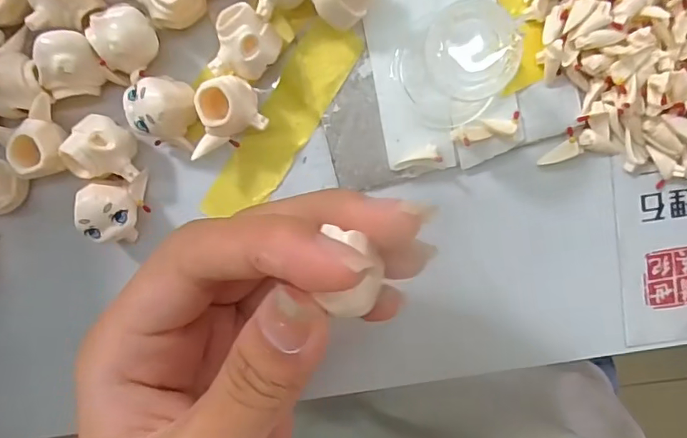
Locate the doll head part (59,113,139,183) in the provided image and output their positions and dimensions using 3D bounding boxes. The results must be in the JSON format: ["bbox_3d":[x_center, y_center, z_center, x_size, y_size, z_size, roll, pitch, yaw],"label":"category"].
[{"bbox_3d":[-0.078,-0.023,0.158,0.018,0.016,0.020,7,97,-2],"label":"doll head part"}]

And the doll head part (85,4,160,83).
[{"bbox_3d":[-0.071,-0.058,0.153,0.019,0.016,0.019,0,97,-1],"label":"doll head part"}]

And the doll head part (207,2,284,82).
[{"bbox_3d":[-0.031,-0.055,0.157,0.018,0.016,0.022,18,96,-4],"label":"doll head part"}]

